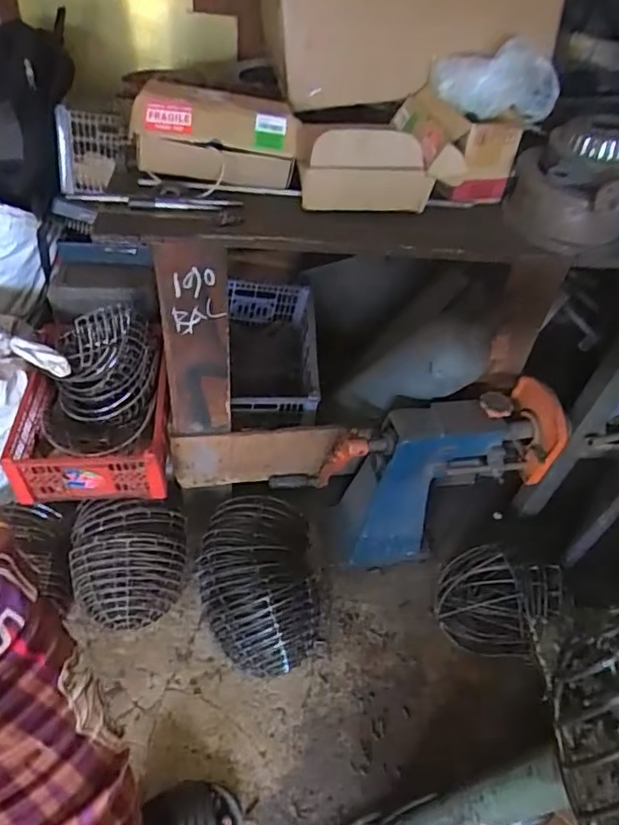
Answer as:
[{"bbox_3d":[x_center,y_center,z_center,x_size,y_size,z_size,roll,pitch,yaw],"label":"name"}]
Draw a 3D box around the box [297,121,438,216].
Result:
[{"bbox_3d":[0.096,-0.417,1.015,0.221,0.120,0.081,4,48,-1],"label":"box"}]

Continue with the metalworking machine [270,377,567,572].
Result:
[{"bbox_3d":[0.241,0.154,1.347,0.559,0.449,0.191,-3,49,-8],"label":"metalworking machine"}]

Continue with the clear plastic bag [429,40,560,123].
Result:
[{"bbox_3d":[0.348,-0.632,1.100,0.231,0.102,0.158,16,49,9],"label":"clear plastic bag"}]

